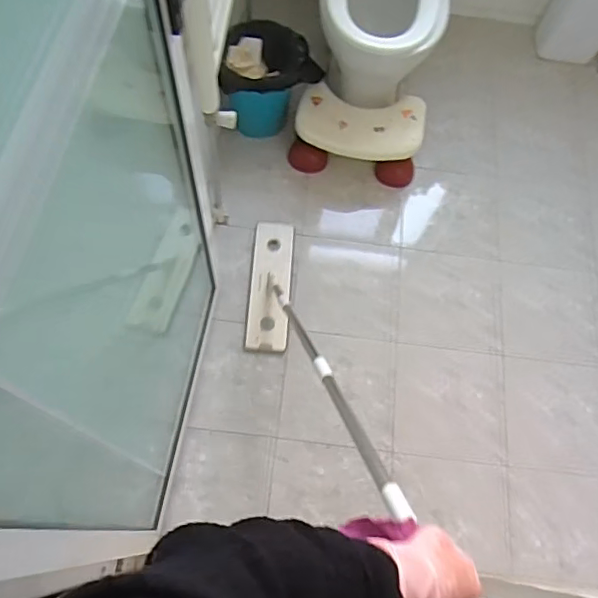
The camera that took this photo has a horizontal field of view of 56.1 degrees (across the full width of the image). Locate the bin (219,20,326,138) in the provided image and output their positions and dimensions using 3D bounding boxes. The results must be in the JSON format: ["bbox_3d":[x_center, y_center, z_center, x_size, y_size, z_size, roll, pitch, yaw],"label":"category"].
[{"bbox_3d":[-0.086,-0.640,1.639,0.285,0.243,0.229,-10,70,-7],"label":"bin"}]

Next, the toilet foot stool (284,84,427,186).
[{"bbox_3d":[0.169,-0.474,1.596,0.366,0.154,0.214,9,68,1],"label":"toilet foot stool"}]

